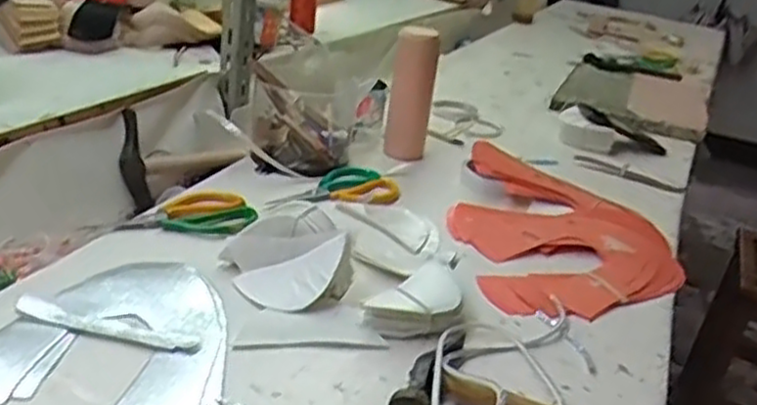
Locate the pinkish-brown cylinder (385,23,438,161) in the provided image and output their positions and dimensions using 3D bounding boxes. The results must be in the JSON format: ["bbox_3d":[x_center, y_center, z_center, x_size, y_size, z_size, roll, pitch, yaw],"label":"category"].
[{"bbox_3d":[0.049,-0.161,1.102,0.062,0.176,0.066,9,25,0],"label":"pinkish-brown cylinder"}]

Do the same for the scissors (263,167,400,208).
[{"bbox_3d":[-0.048,-0.011,0.984,0.100,0.017,0.185,21,27,28],"label":"scissors"}]

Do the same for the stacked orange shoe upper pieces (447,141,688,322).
[{"bbox_3d":[0.231,0.026,0.939,0.275,0.052,0.361,11,24,8],"label":"stacked orange shoe upper pieces"}]

